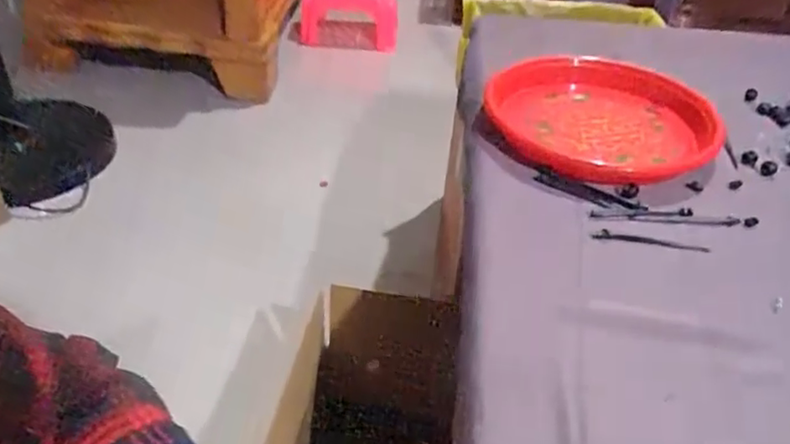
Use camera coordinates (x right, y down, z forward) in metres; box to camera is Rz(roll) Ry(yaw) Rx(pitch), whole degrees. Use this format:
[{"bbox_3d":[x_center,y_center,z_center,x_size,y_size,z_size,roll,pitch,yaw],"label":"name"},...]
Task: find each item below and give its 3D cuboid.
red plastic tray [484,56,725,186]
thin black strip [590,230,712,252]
[{"bbox_3d":[0.226,-0.118,0.712,0.256,0.040,0.228,12,39,10],"label":"red plastic tray"},{"bbox_3d":[0.233,0.019,0.579,0.104,0.004,0.011,9,38,6],"label":"thin black strip"}]

